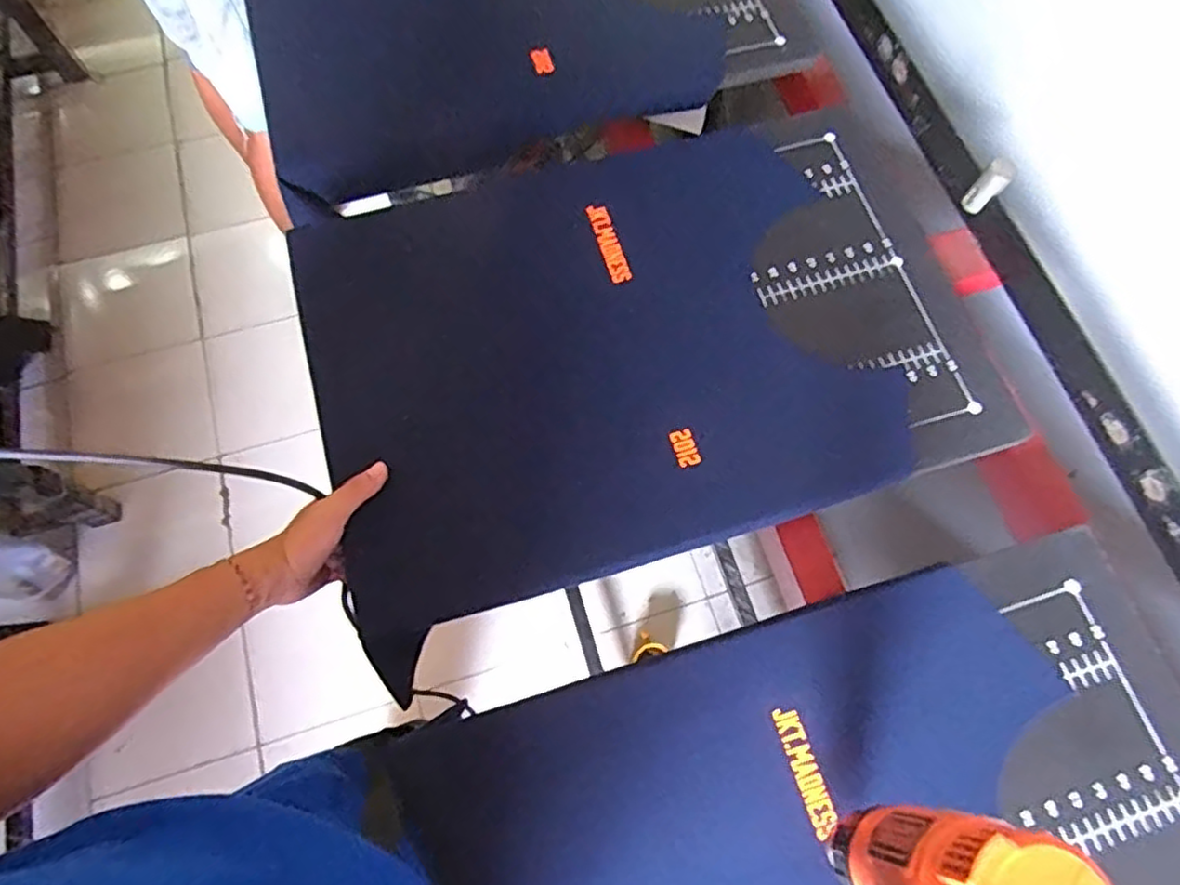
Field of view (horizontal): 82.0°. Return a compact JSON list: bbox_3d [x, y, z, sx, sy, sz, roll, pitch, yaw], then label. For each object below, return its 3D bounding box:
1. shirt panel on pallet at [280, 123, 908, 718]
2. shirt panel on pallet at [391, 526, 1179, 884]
[{"bbox_3d":[0.000,-0.083,0.619,0.499,0.027,0.404,-21,72,-10],"label":"shirt panel on pallet"},{"bbox_3d":[0.191,0.316,0.461,0.575,0.017,0.390,-15,71,-7],"label":"shirt panel on pallet"}]

